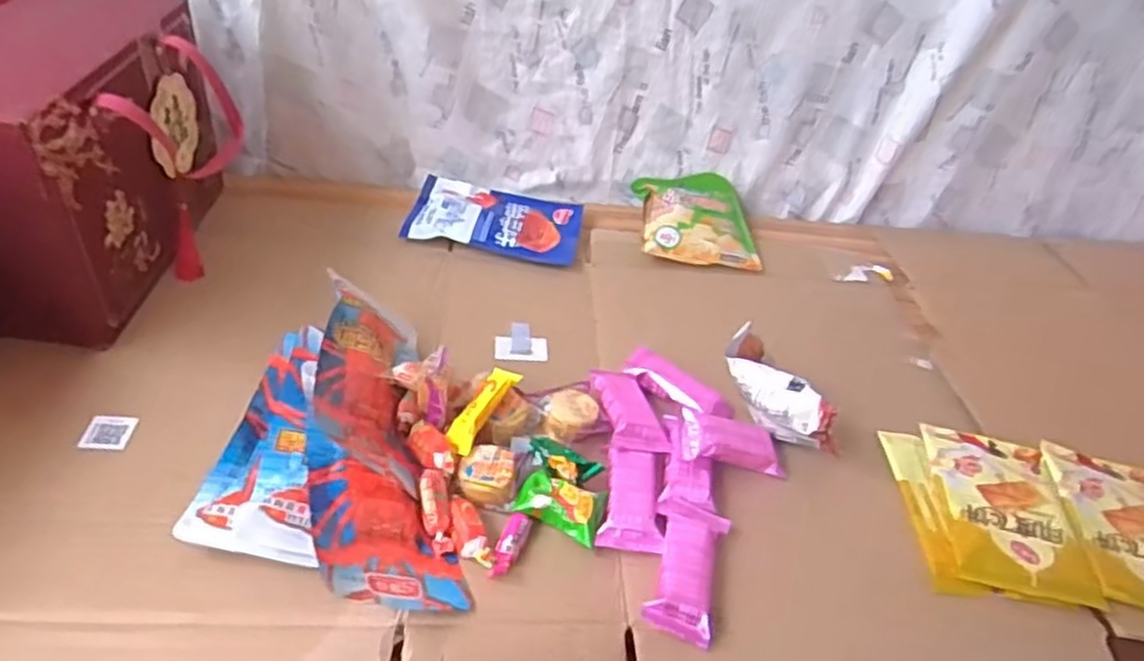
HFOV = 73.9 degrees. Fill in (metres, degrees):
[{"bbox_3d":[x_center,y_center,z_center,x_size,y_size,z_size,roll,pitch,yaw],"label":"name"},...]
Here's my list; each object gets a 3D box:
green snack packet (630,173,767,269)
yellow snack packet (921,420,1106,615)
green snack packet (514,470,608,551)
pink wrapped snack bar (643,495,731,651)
[{"bbox_3d":[0.136,-0.125,0.841,0.122,0.039,0.141,4,38,-7],"label":"green snack packet"},{"bbox_3d":[0.329,0.134,0.580,0.101,0.015,0.149,11,37,2],"label":"yellow snack packet"},{"bbox_3d":[-0.008,0.121,0.529,0.060,0.026,0.040,17,38,10],"label":"green snack packet"},{"bbox_3d":[0.075,0.158,0.504,0.045,0.026,0.094,15,38,7],"label":"pink wrapped snack bar"}]

